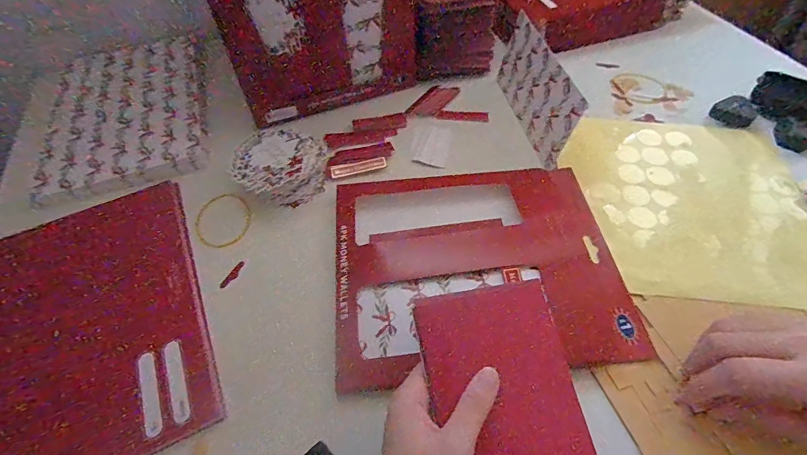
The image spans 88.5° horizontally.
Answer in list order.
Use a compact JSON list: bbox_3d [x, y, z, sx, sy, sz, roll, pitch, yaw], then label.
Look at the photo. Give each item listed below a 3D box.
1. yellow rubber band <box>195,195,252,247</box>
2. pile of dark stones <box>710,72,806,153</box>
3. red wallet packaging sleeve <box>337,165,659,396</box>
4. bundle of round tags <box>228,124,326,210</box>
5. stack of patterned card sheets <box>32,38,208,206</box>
[{"bbox_3d":[-0.176,-0.009,0.404,0.053,0.004,0.070,-30,56,-19],"label":"yellow rubber band"},{"bbox_3d":[0.423,-0.124,0.445,0.097,0.027,0.126,-37,58,-23],"label":"pile of dark stones"},{"bbox_3d":[0.061,0.024,0.355,0.233,0.013,0.196,-7,52,-1],"label":"red wallet packaging sleeve"},{"bbox_3d":[-0.122,-0.057,0.413,0.088,0.030,0.098,-5,52,0],"label":"bundle of round tags"},{"bbox_3d":[-0.325,-0.138,0.494,0.171,0.020,0.267,-15,55,-8],"label":"stack of patterned card sheets"}]

